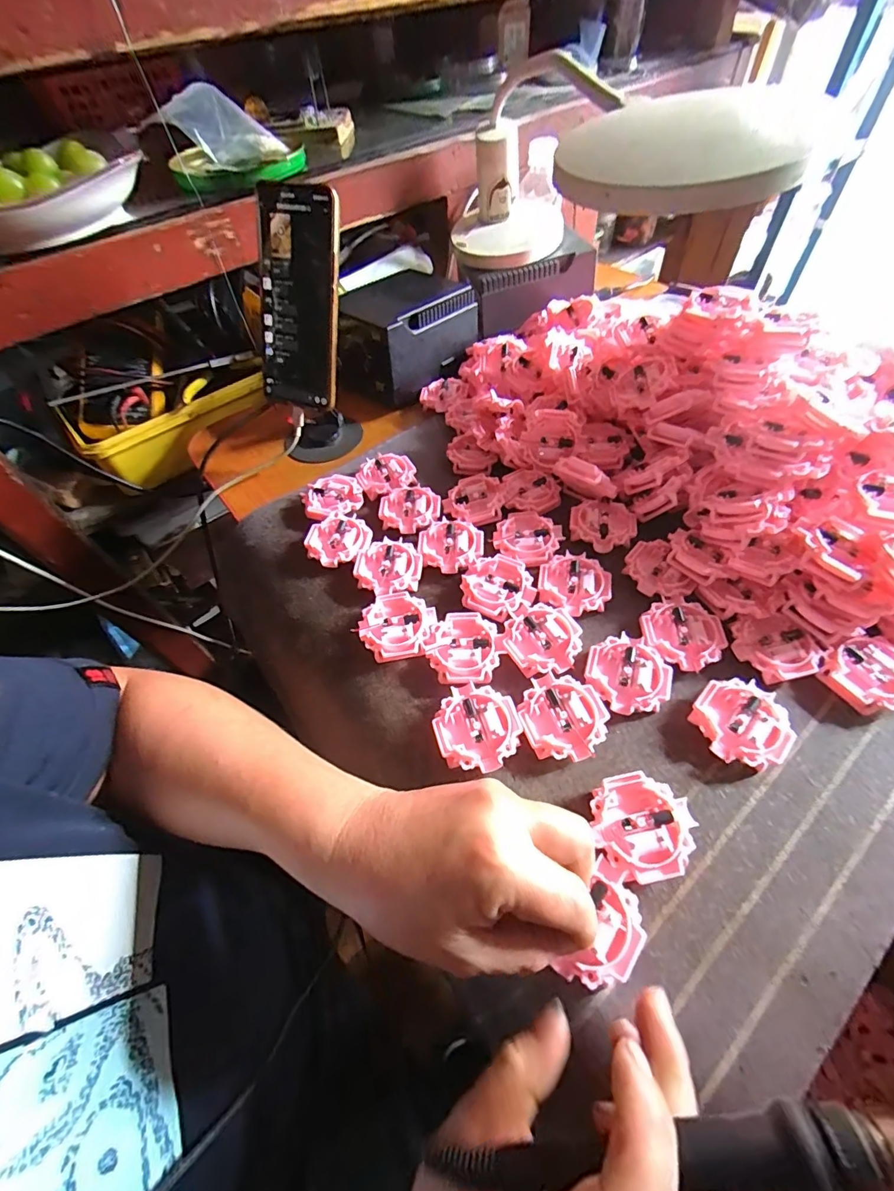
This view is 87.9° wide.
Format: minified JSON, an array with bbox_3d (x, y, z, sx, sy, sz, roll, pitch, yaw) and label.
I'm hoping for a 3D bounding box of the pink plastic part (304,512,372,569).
[{"bbox_3d":[-0.091,-0.046,0.392,0.052,0.014,0.053,-2,54,3],"label":"pink plastic part"}]

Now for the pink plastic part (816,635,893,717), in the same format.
[{"bbox_3d":[0.276,0.052,0.302,0.049,0.016,0.047,-30,58,-17],"label":"pink plastic part"}]

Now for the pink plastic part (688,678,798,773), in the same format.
[{"bbox_3d":[0.182,0.079,0.287,0.054,0.015,0.052,-2,54,3],"label":"pink plastic part"}]

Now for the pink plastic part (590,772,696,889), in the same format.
[{"bbox_3d":[0.109,0.128,0.258,0.052,0.015,0.052,-2,54,3],"label":"pink plastic part"}]

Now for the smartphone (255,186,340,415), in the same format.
[{"bbox_3d":[-0.130,-0.254,0.403,0.080,0.163,0.015,15,25,20],"label":"smartphone"}]

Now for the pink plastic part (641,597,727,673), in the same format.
[{"bbox_3d":[0.163,0.025,0.321,0.050,0.009,0.051,-2,54,3],"label":"pink plastic part"}]

